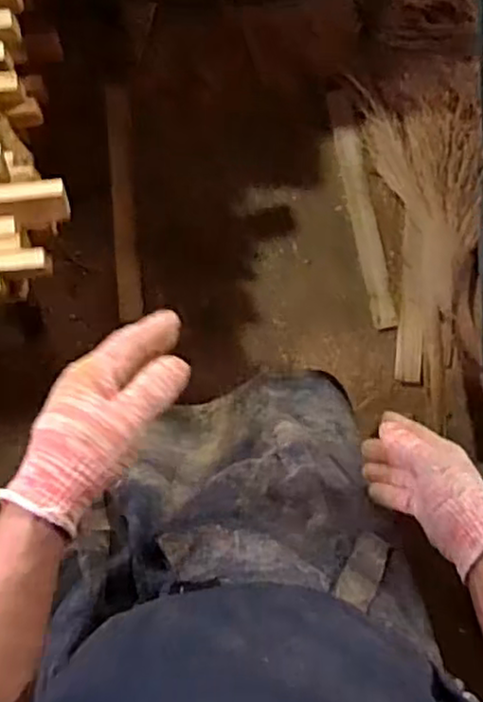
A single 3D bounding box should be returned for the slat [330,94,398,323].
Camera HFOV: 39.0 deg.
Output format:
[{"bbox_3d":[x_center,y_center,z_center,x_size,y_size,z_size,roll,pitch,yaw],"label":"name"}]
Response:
[{"bbox_3d":[0.253,-0.294,1.428,0.051,0.017,0.493,-13,91,-5],"label":"slat"}]

